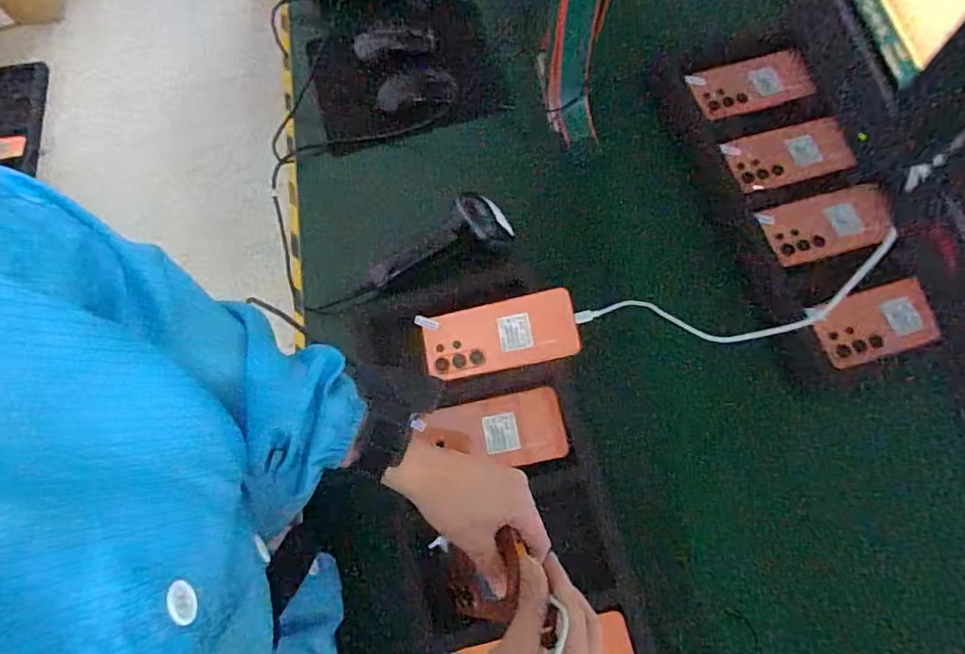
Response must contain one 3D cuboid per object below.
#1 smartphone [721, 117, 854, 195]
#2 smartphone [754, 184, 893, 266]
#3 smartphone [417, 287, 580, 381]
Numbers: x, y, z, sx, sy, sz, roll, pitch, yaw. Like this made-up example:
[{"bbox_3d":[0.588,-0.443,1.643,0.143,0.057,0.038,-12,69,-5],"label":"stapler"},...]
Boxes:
[{"bbox_3d":[0.395,-0.222,0.716,0.152,0.007,0.074,-14,71,-4],"label":"smartphone"},{"bbox_3d":[0.423,-0.126,0.679,0.151,0.015,0.078,-13,71,-3],"label":"smartphone"},{"bbox_3d":[0.017,0.010,0.622,0.171,0.009,0.076,-12,74,10],"label":"smartphone"}]

